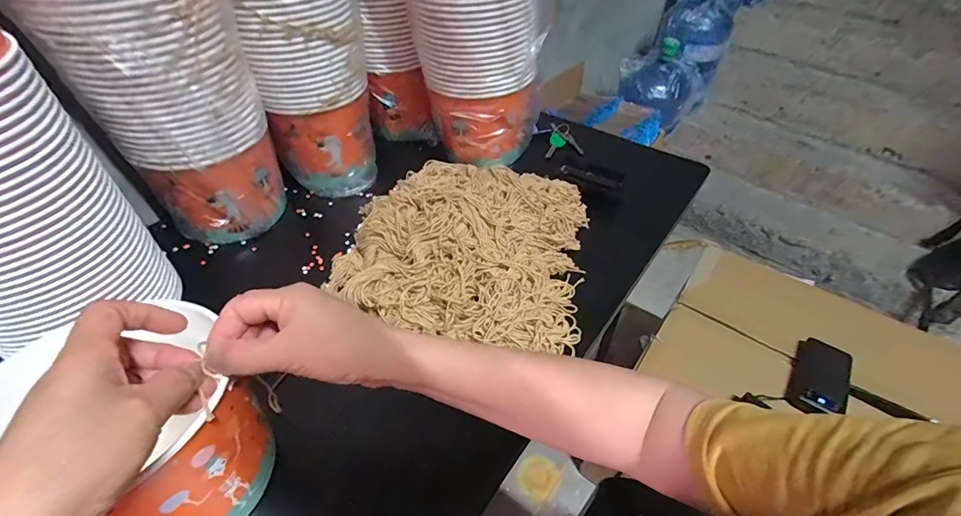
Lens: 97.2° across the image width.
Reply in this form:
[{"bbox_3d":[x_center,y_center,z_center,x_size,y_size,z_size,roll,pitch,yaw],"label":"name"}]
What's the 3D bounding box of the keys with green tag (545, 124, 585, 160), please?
[{"bbox_3d":[0.147,-0.200,0.728,0.060,0.011,0.095,9,45,7],"label":"keys with green tag"}]

